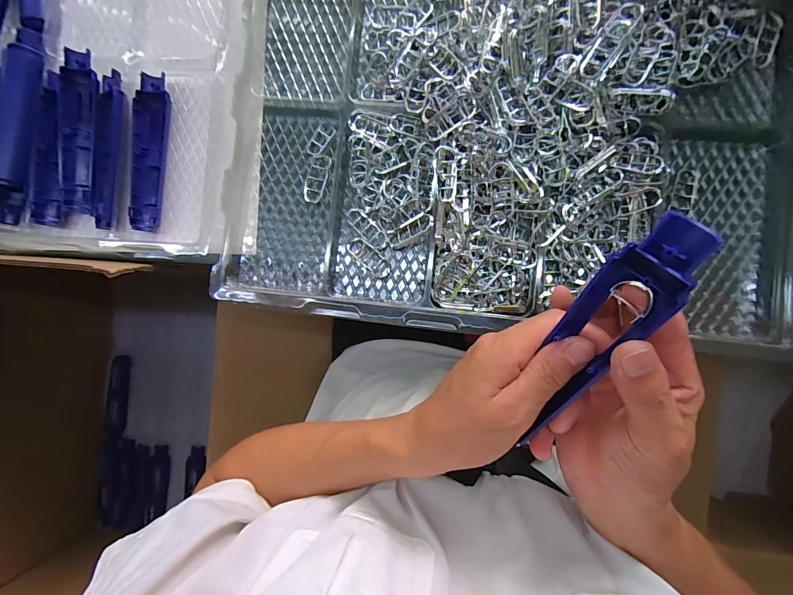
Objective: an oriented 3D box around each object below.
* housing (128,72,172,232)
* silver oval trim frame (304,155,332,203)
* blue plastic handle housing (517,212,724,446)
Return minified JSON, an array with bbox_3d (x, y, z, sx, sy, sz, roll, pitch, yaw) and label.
[{"bbox_3d":[-0.274,-0.158,0.409,0.034,0.017,0.167,6,88,5],"label":"housing"},{"bbox_3d":[-0.085,-0.126,0.394,0.023,0.005,0.051,17,89,6],"label":"silver oval trim frame"},{"bbox_3d":[0.111,0.025,0.212,0.033,0.028,0.151,24,120,6],"label":"blue plastic handle housing"}]

